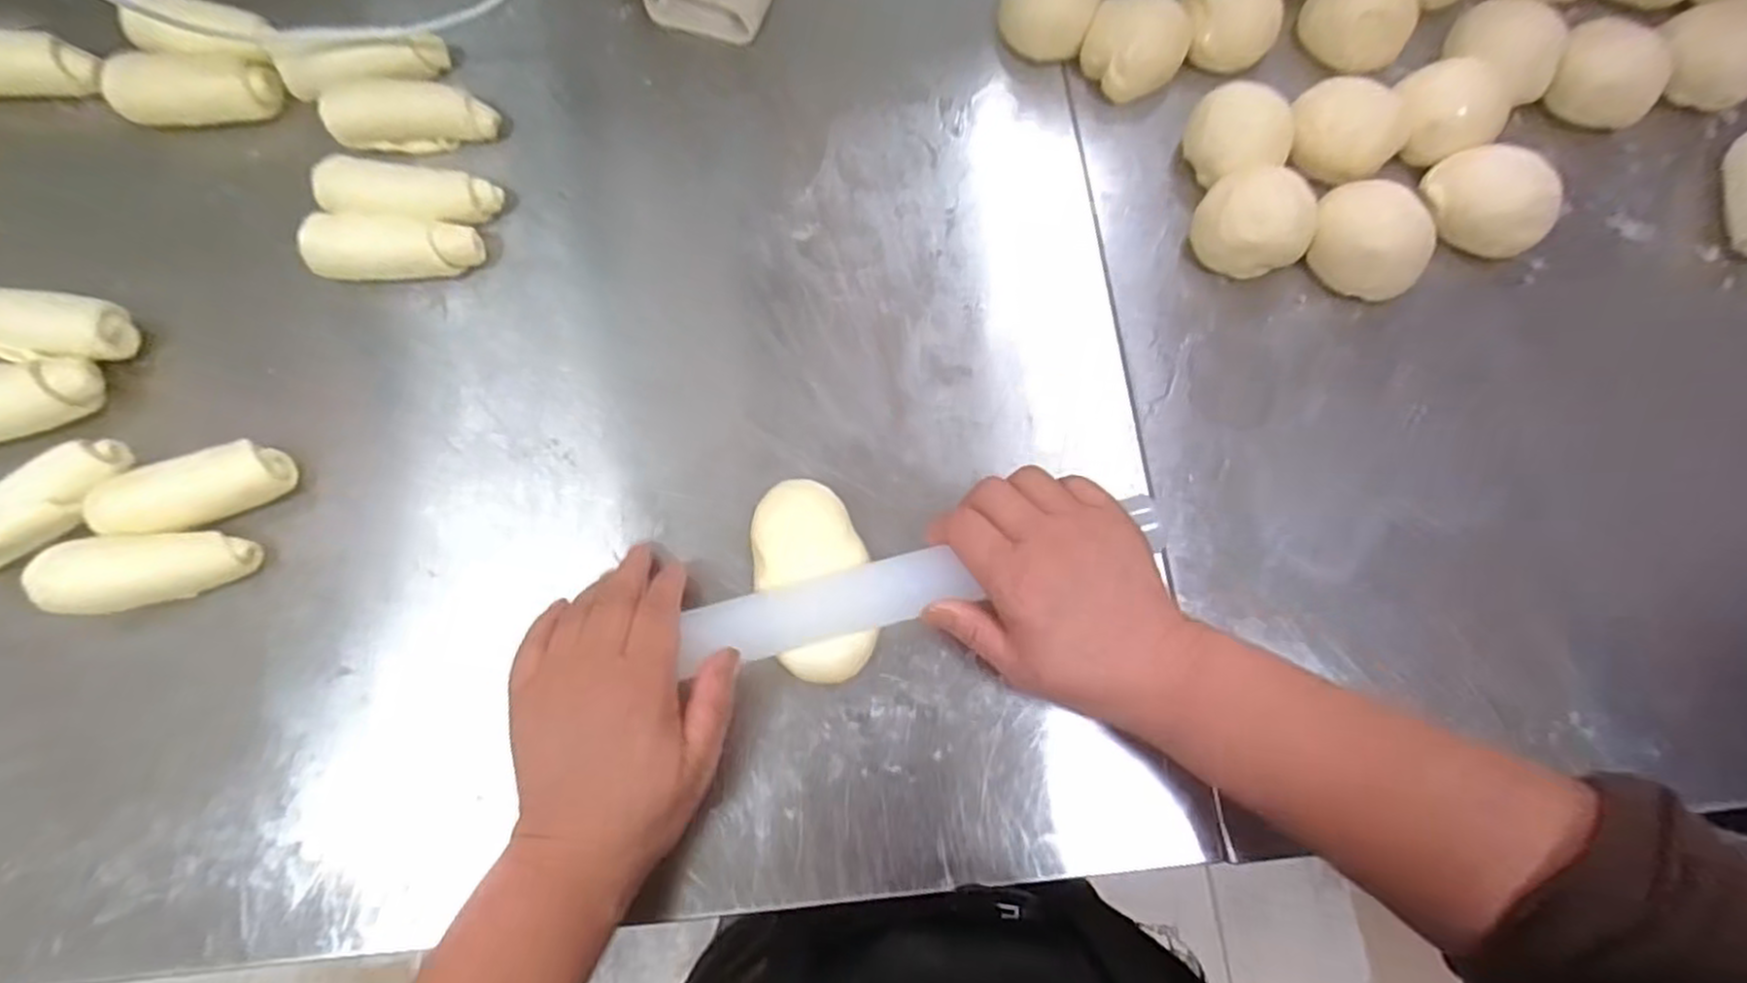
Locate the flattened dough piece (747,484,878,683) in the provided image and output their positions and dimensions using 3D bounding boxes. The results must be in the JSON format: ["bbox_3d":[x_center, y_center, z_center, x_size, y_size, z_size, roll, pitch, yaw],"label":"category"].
[{"bbox_3d":[-0.031,0.046,0.400,0.056,0.027,0.104,-8,74,-2],"label":"flattened dough piece"}]

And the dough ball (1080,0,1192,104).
[{"bbox_3d":[0.164,-0.281,0.485,0.056,0.040,0.056,0,74,1],"label":"dough ball"}]

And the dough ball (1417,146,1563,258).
[{"bbox_3d":[0.364,-0.168,0.453,0.067,0.043,0.054,19,75,6],"label":"dough ball"}]

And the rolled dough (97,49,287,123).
[{"bbox_3d":[-0.424,-0.250,0.480,0.095,0.038,0.035,-2,74,0],"label":"rolled dough"}]

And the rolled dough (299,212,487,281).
[{"bbox_3d":[-0.281,-0.139,0.450,0.095,0.035,0.031,2,74,1],"label":"rolled dough"}]

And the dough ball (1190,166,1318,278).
[{"bbox_3d":[0.220,-0.157,0.445,0.057,0.046,0.062,0,74,1],"label":"dough ball"}]

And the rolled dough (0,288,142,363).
[{"bbox_3d":[-0.471,-0.090,0.436,0.092,0.040,0.041,6,74,2],"label":"rolled dough"}]

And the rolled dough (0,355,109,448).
[{"bbox_3d":[-0.471,-0.046,0.415,0.084,0.033,0.035,-22,74,-21],"label":"rolled dough"}]

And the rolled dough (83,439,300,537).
[{"bbox_3d":[-0.361,0.003,0.409,0.094,0.037,0.042,-12,74,-3],"label":"rolled dough"}]

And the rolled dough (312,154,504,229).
[{"bbox_3d":[-0.279,-0.173,0.460,0.103,0.035,0.038,5,74,2],"label":"rolled dough"}]

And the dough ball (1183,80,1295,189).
[{"bbox_3d":[0.219,-0.213,0.464,0.058,0.032,0.056,0,74,1],"label":"dough ball"}]

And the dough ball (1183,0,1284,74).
[{"bbox_3d":[0.227,-0.300,0.487,0.061,0.037,0.052,27,76,8],"label":"dough ball"}]

